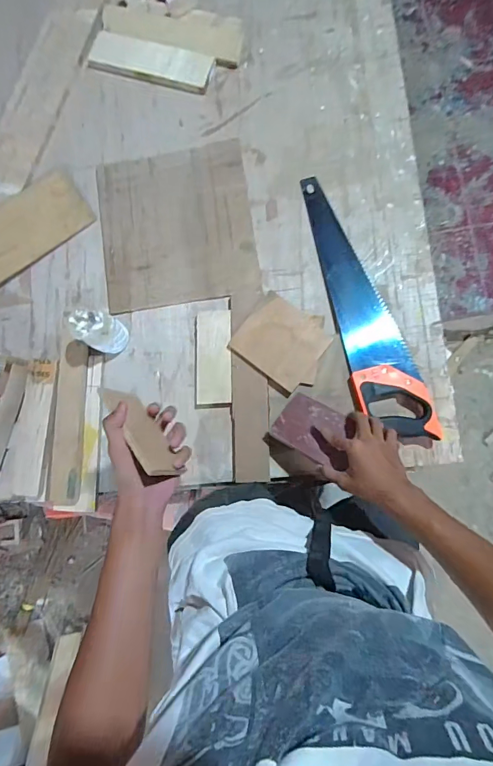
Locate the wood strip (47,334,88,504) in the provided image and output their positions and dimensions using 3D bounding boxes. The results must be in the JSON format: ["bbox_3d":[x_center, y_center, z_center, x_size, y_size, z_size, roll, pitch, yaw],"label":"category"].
[{"bbox_3d":[-0.325,0.069,0.715,0.054,0.011,0.296,3,81,-9],"label":"wood strip"}]

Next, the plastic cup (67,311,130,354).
[{"bbox_3d":[-0.263,-0.093,0.691,0.058,0.097,0.064,16,85,9],"label":"plastic cup"}]

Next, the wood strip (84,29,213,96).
[{"bbox_3d":[-0.199,-0.659,0.793,0.264,0.013,0.089,20,86,9],"label":"wood strip"}]

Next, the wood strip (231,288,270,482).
[{"bbox_3d":[0.006,0.000,0.703,0.062,0.012,0.348,-2,85,4],"label":"wood strip"}]

